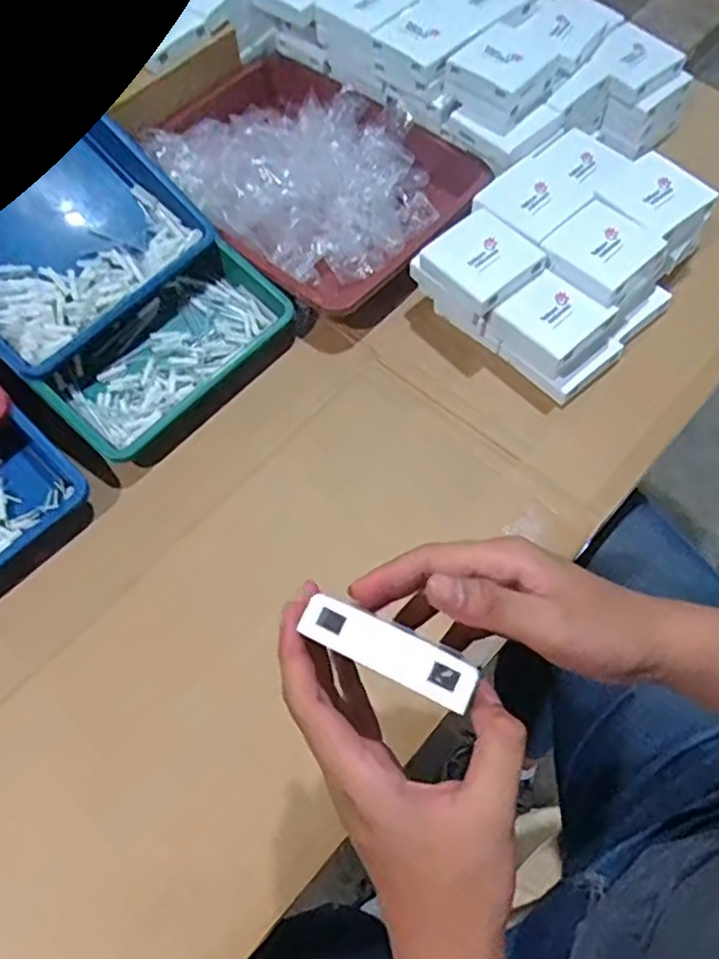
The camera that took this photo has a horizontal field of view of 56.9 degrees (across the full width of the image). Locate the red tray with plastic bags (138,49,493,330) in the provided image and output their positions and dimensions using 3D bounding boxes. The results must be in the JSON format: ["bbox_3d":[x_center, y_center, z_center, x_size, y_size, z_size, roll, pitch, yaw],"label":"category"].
[{"bbox_3d":[-0.068,-0.339,0.738,0.380,0.070,0.250,37,70,18],"label":"red tray with plastic bags"}]

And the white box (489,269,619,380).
[{"bbox_3d":[0.179,-0.148,0.625,0.085,0.046,0.070,40,71,19],"label":"white box"}]

